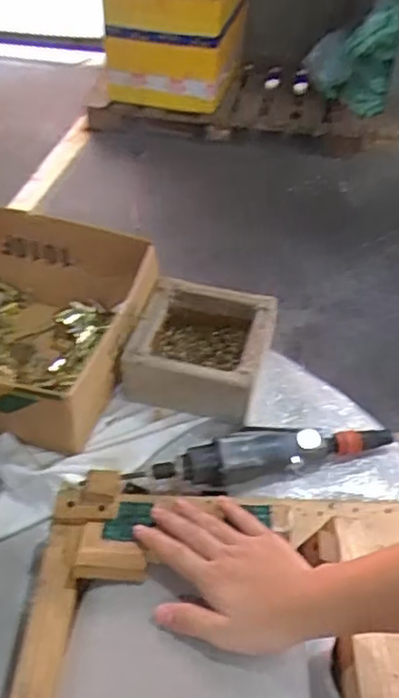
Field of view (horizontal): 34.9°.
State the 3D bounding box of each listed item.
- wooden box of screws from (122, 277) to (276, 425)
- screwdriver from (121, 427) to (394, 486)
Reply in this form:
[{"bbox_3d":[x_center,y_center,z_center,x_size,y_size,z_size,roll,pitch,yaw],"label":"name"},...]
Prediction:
[{"bbox_3d":[0.004,-0.001,0.839,0.171,0.073,0.176,11,47,10],"label":"wooden box of screws"},{"bbox_3d":[0.073,0.119,0.735,0.320,0.040,0.054,-11,47,-11],"label":"screwdriver"}]

